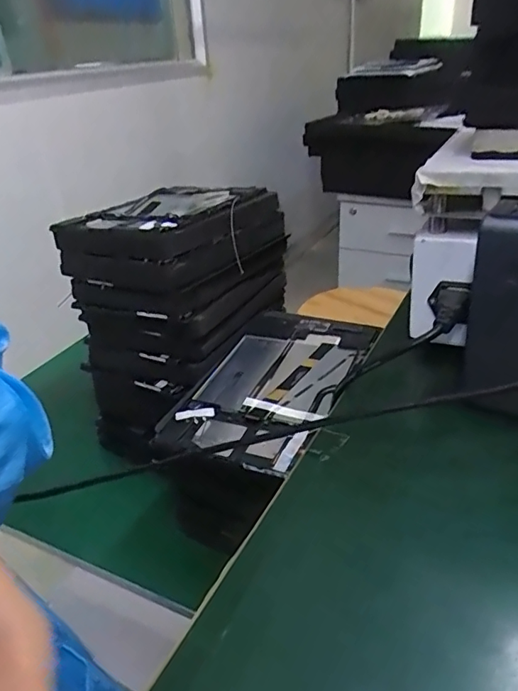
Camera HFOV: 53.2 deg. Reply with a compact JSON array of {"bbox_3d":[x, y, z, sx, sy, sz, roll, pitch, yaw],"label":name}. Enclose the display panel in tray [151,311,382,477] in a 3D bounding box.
[{"bbox_3d":[0.012,0.035,0.529,0.147,0.015,0.242,10,37,28],"label":"display panel in tray"}]

